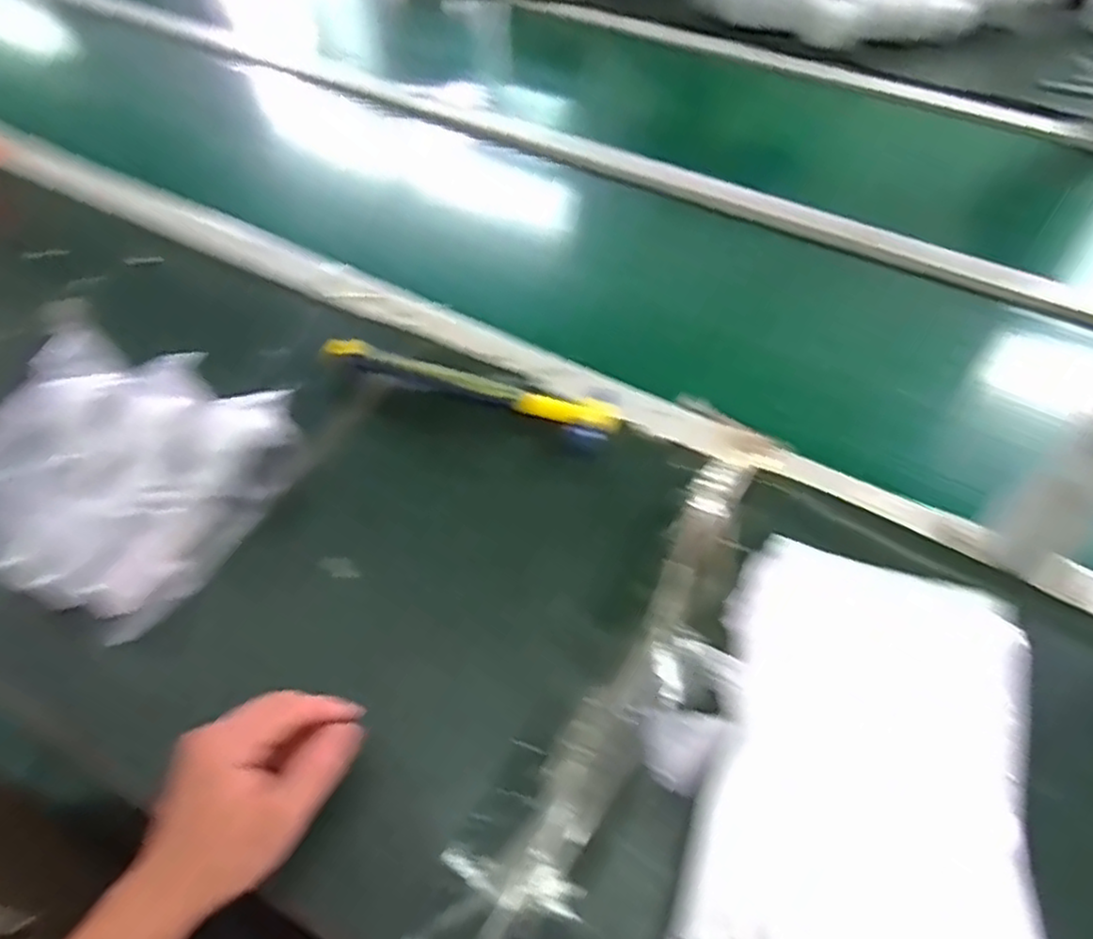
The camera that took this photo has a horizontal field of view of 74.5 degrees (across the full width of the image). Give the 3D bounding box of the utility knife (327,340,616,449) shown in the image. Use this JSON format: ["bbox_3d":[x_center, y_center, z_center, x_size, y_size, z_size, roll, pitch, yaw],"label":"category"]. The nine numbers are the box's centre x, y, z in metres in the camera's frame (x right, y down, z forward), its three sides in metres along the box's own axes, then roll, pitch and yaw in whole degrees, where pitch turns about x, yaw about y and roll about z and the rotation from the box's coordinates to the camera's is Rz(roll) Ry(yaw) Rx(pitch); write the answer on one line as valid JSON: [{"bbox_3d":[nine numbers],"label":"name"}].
[{"bbox_3d":[-0.064,-0.073,0.605,0.256,0.019,0.044,18,55,13],"label":"utility knife"}]

